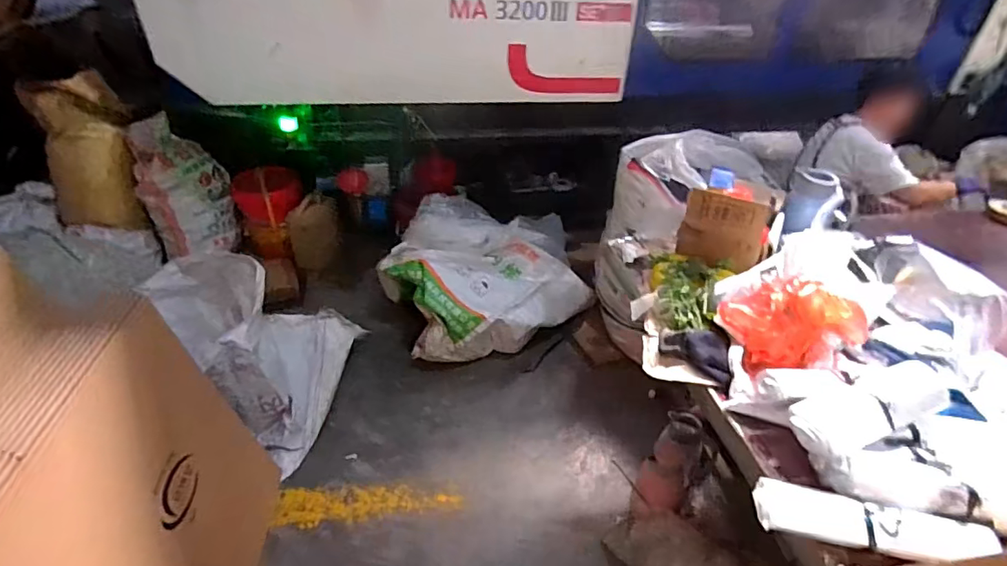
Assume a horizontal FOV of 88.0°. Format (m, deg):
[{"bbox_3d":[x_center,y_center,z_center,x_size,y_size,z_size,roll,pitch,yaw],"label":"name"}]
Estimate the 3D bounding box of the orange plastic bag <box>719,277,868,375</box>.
[{"bbox_3d":[0.567,0.059,1.051,0.191,0.153,0.203,-6,37,-10],"label":"orange plastic bag"}]

